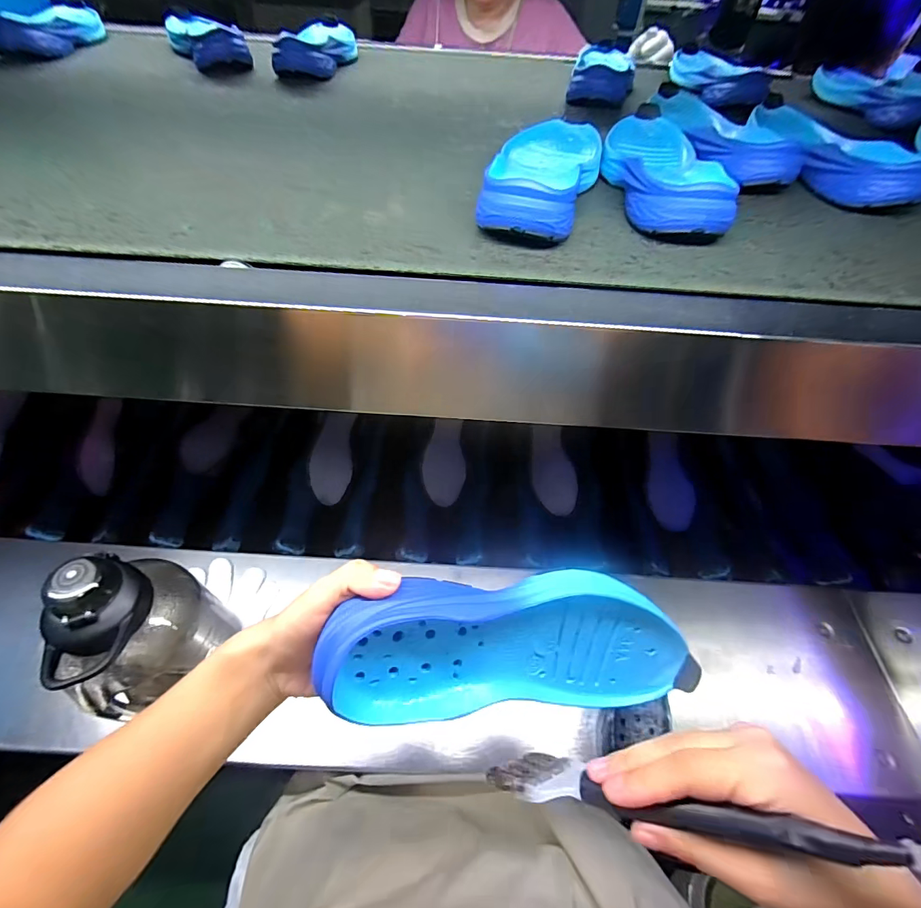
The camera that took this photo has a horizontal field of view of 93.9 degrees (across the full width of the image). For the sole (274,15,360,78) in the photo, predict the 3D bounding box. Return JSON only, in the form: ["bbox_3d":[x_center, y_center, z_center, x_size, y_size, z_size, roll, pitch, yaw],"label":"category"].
[{"bbox_3d":[-0.208,-0.611,0.644,0.089,0.037,0.229,1,52,-2],"label":"sole"}]

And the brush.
[{"bbox_3d":[0.094,0.170,0.211,0.171,0.026,0.022,-15,43,35],"label":"brush"}]

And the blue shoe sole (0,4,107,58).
[{"bbox_3d":[-0.591,-0.625,0.635,0.057,0.043,0.214,6,52,2],"label":"blue shoe sole"}]

